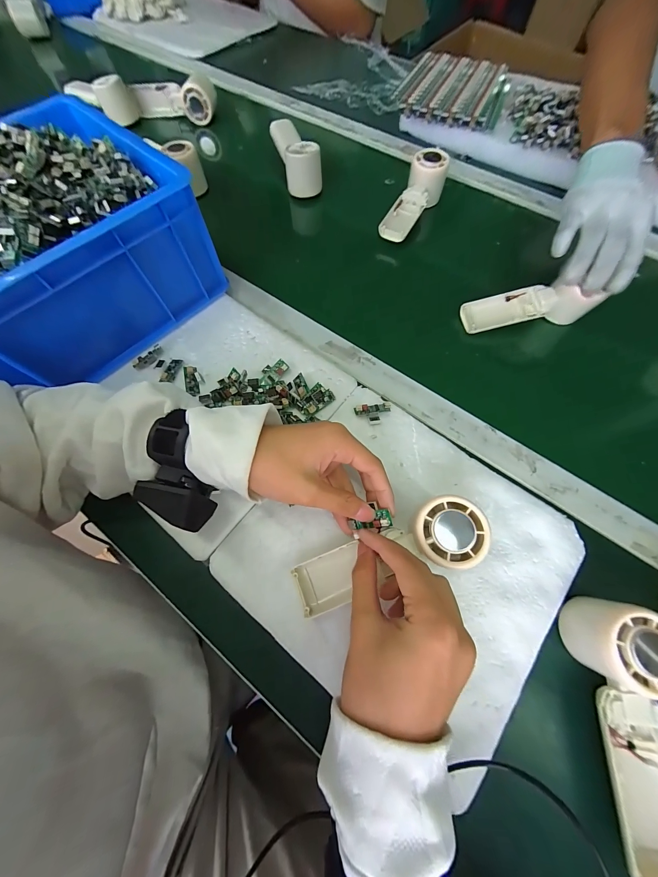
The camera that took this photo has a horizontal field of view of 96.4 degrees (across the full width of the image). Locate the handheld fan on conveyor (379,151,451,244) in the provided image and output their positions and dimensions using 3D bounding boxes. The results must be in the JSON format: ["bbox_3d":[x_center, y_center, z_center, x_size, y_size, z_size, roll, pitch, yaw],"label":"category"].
[{"bbox_3d":[0.130,-0.367,0.459,0.053,0.042,0.160,30,84,11],"label":"handheld fan on conveyor"}]

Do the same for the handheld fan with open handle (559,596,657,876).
[{"bbox_3d":[0.225,0.211,0.207,0.064,0.049,0.170,0,69,2],"label":"handheld fan with open handle"}]

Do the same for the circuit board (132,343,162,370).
[{"bbox_3d":[-0.217,-0.097,0.355,0.016,0.006,0.038,42,76,16],"label":"circuit board"}]

